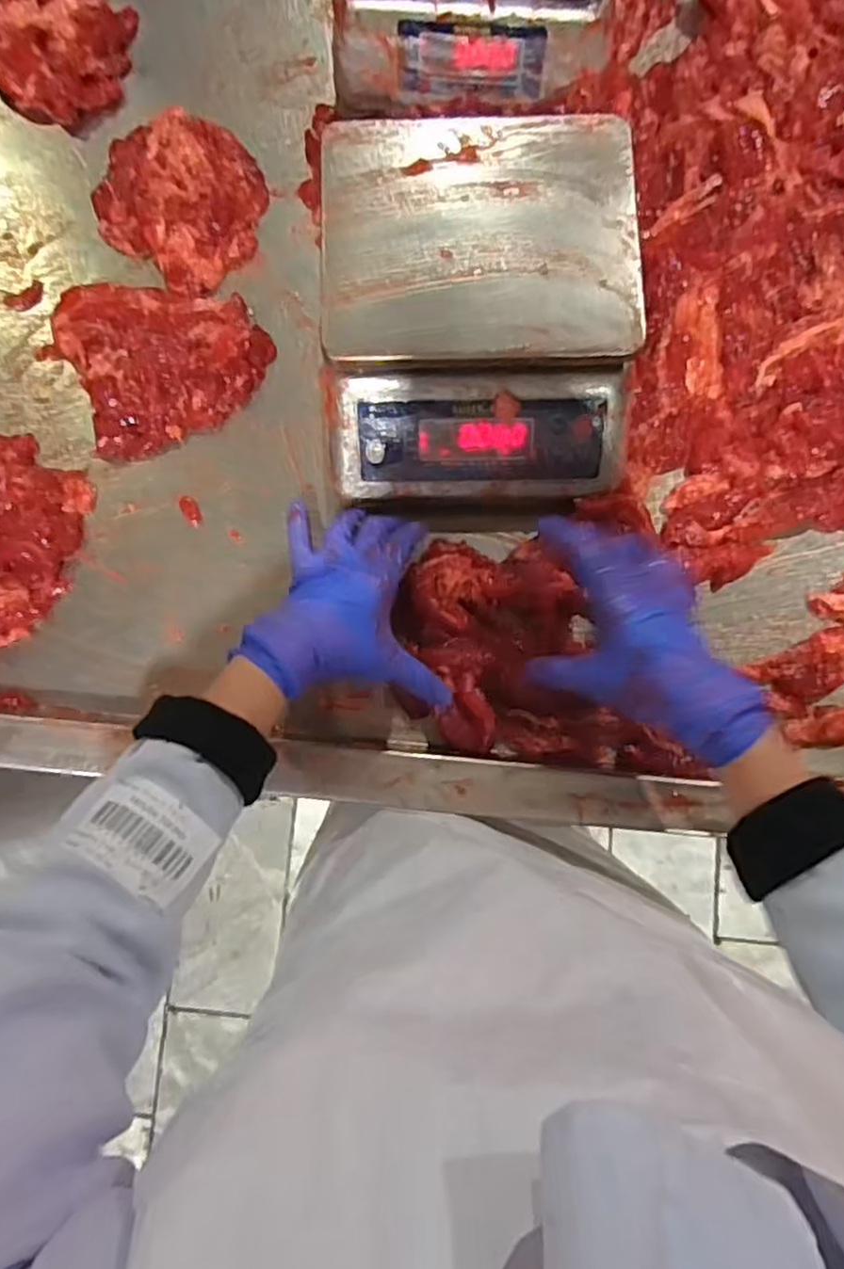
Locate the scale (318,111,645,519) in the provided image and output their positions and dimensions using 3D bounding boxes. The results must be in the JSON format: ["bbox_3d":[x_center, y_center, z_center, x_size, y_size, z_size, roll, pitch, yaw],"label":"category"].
[{"bbox_3d":[0.042,-0.240,0.529,0.219,0.088,0.263,-2,83,3],"label":"scale"}]

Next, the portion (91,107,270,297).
[{"bbox_3d":[-0.205,-0.384,0.607,0.141,0.043,0.142,0,83,3],"label":"portion"}]

